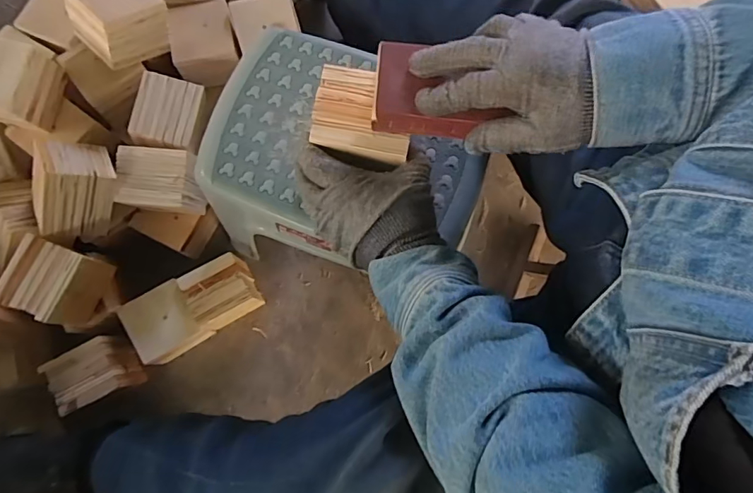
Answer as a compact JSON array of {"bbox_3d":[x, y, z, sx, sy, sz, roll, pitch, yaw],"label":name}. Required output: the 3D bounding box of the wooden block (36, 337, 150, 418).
[{"bbox_3d":[-0.421,0.189,0.722,0.108,0.095,0.088,-25,81,-6],"label":"wooden block"}]

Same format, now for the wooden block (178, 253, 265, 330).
[{"bbox_3d":[-0.243,0.073,0.755,0.097,0.103,0.085,-26,81,-6],"label":"wooden block"}]

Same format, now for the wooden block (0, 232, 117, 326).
[{"bbox_3d":[-0.440,0.044,0.650,0.098,0.088,0.103,21,79,3],"label":"wooden block"}]

